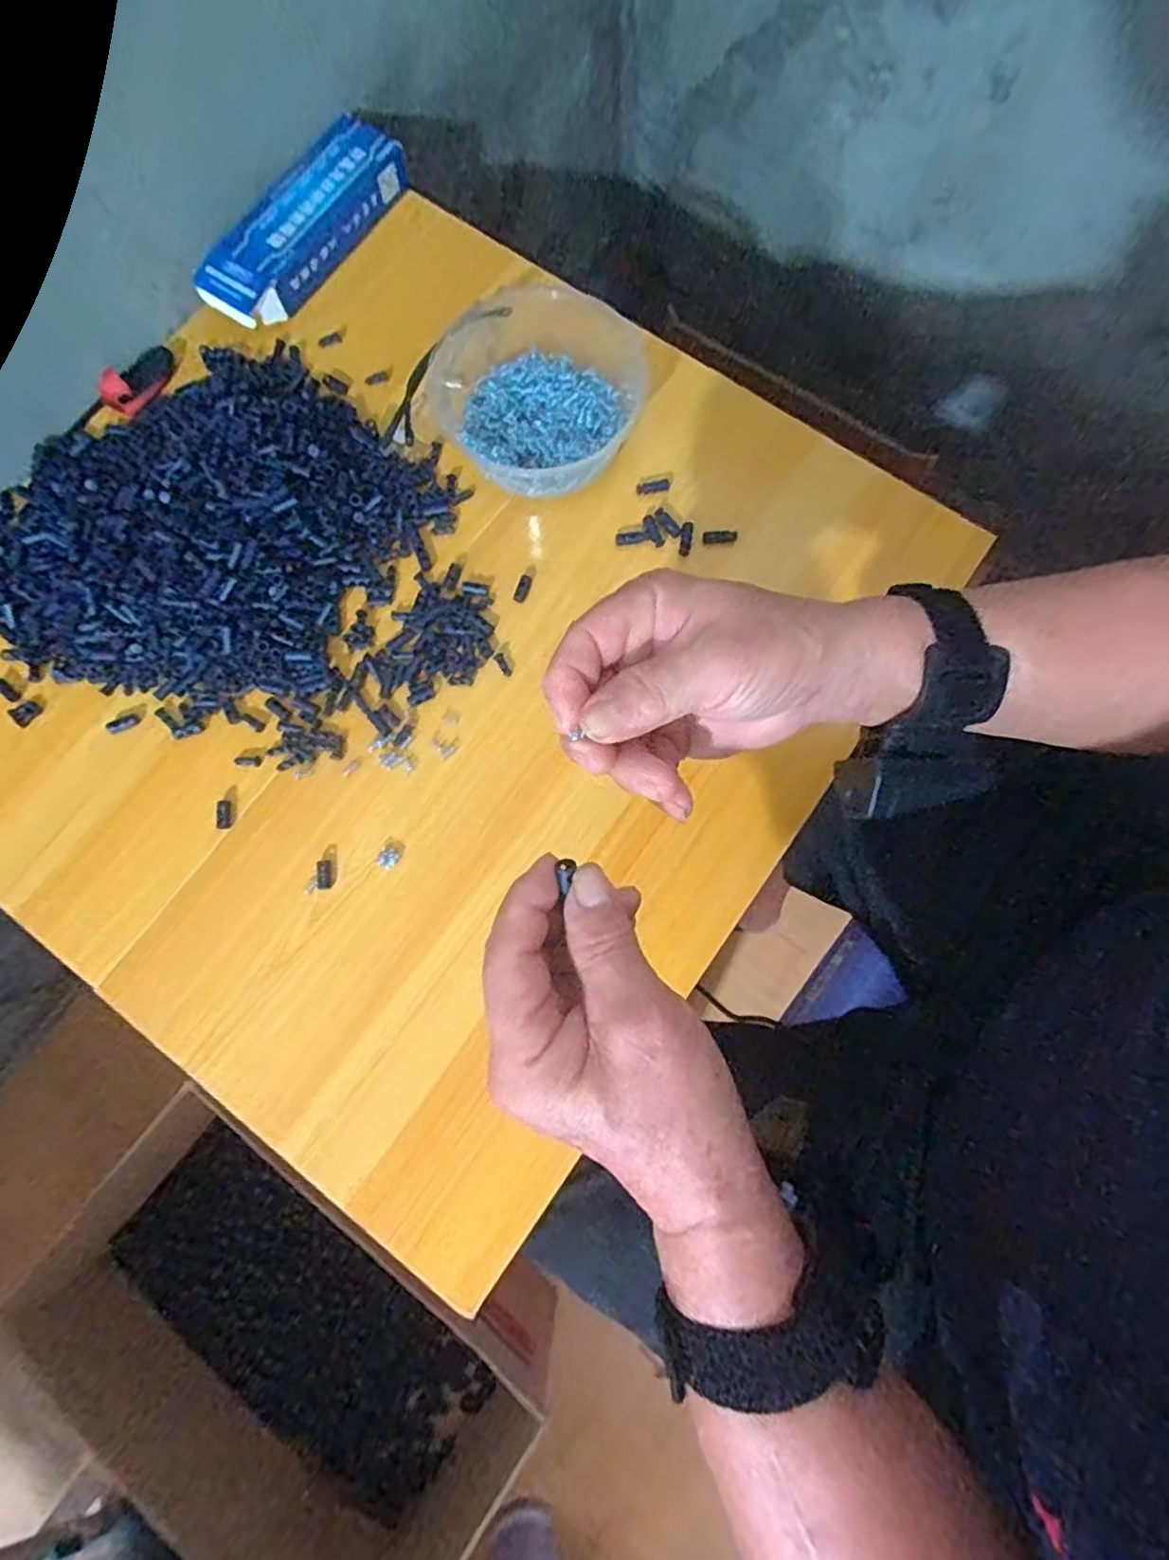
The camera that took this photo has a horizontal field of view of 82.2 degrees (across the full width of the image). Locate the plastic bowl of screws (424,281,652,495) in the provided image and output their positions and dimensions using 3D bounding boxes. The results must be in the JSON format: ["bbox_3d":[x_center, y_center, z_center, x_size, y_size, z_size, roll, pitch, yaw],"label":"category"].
[{"bbox_3d":[-0.037,-0.275,0.463,0.147,0.039,0.139,0,78,0],"label":"plastic bowl of screws"}]

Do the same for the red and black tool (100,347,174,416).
[{"bbox_3d":[-0.317,-0.287,0.476,0.020,0.023,0.057,41,81,8],"label":"red and black tool"}]

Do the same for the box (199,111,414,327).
[{"bbox_3d":[-0.203,-0.404,0.486,0.065,0.030,0.174,38,80,8],"label":"box"}]

